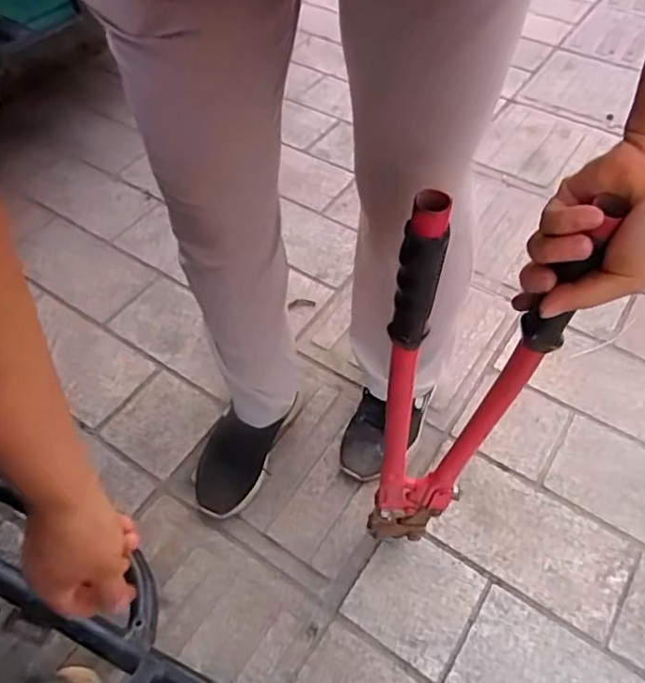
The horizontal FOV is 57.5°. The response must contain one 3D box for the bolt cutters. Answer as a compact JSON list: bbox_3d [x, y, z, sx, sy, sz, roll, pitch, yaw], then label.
[{"bbox_3d":[0.117,0.077,0.552,0.124,0.538,0.026,-1,52,1],"label":"bolt cutters"}]

